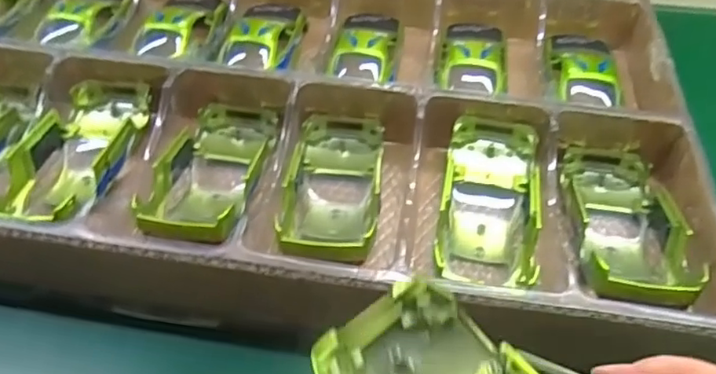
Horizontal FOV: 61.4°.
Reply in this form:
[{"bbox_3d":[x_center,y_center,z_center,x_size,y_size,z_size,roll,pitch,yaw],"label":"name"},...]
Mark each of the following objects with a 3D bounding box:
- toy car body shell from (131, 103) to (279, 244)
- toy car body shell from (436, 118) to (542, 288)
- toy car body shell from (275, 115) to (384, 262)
[{"bbox_3d":[-0.084,-0.007,0.361,0.056,0.038,0.132,3,33,2],"label":"toy car body shell"},{"bbox_3d":[0.078,0.007,0.357,0.055,0.025,0.113,9,46,7],"label":"toy car body shell"},{"bbox_3d":[-0.014,-0.002,0.362,0.055,0.040,0.122,4,46,3],"label":"toy car body shell"}]

